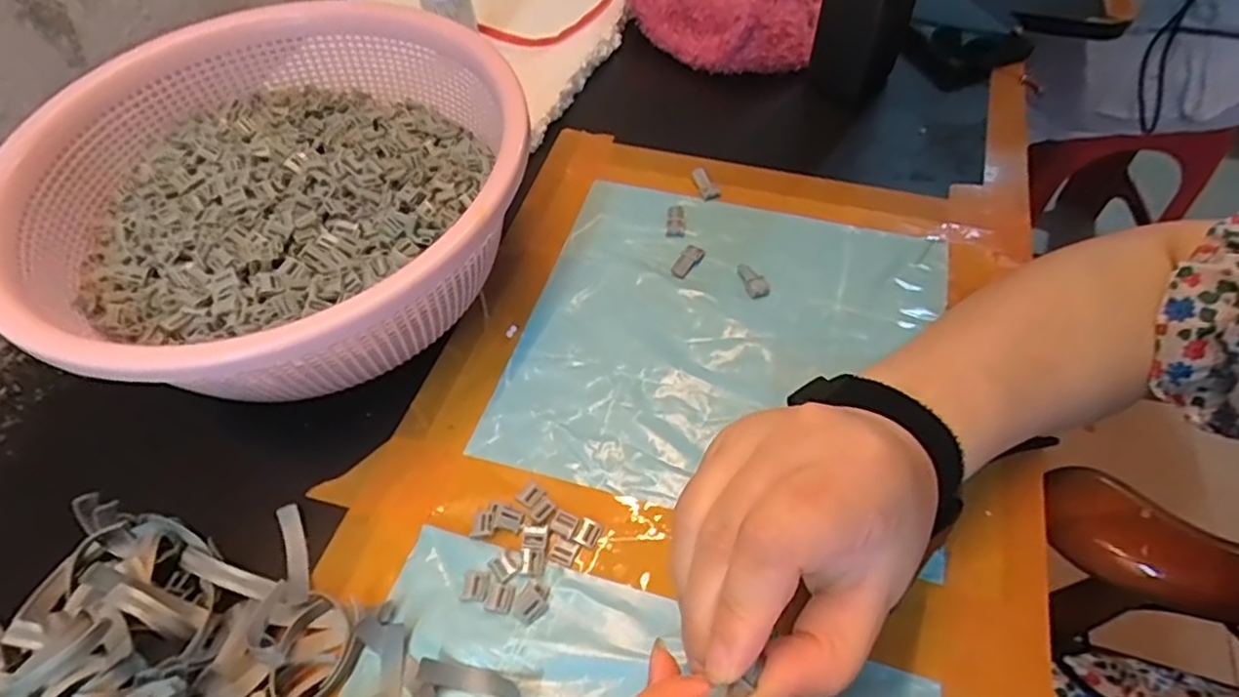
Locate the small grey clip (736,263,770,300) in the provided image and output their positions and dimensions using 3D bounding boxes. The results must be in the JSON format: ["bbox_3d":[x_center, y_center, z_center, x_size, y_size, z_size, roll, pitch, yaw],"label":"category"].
[{"bbox_3d":[0.083,-0.043,0.402,0.014,0.005,0.025,-17,57,-9],"label":"small grey clip"}]

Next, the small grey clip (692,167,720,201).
[{"bbox_3d":[0.059,-0.115,0.453,0.011,0.007,0.029,-18,57,-10],"label":"small grey clip"}]

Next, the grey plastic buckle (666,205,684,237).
[{"bbox_3d":[0.037,-0.085,0.433,0.012,0.004,0.027,1,56,3],"label":"grey plastic buckle"}]

